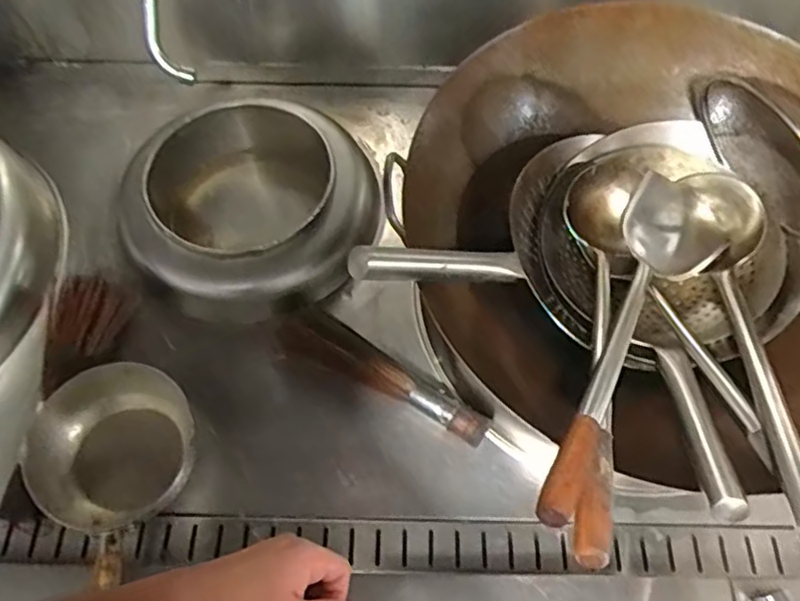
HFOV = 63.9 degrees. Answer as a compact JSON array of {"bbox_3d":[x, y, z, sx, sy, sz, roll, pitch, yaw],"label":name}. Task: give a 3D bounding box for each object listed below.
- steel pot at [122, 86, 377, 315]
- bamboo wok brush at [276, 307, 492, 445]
[{"bbox_3d":[-0.229,-0.122,0.965,0.342,0.159,0.327,0,60,0],"label":"steel pot"},{"bbox_3d":[-0.022,0.089,0.794,0.286,0.036,0.052,28,64,15],"label":"bamboo wok brush"}]

